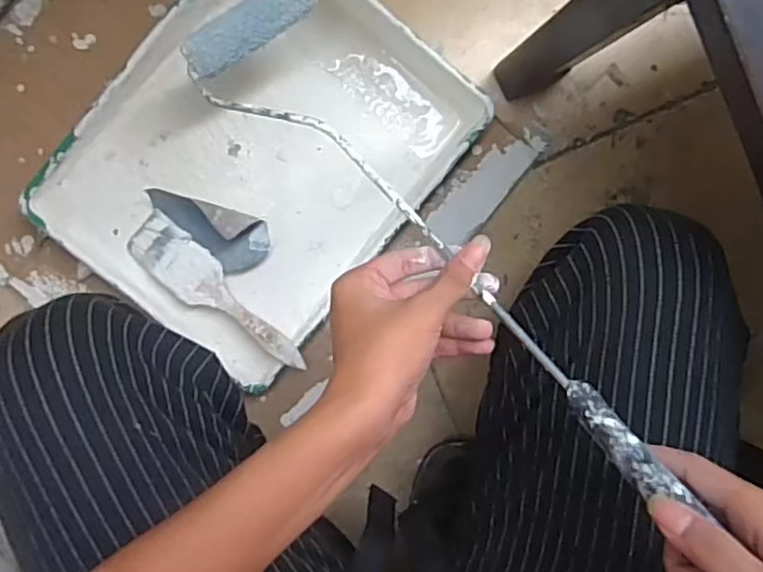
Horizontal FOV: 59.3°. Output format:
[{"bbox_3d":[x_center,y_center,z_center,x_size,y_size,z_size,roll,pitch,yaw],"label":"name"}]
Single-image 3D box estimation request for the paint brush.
[{"bbox_3d":[-0.152,0.009,0.631,0.193,0.034,0.050,41,91,-8],"label":"paint brush"}]

